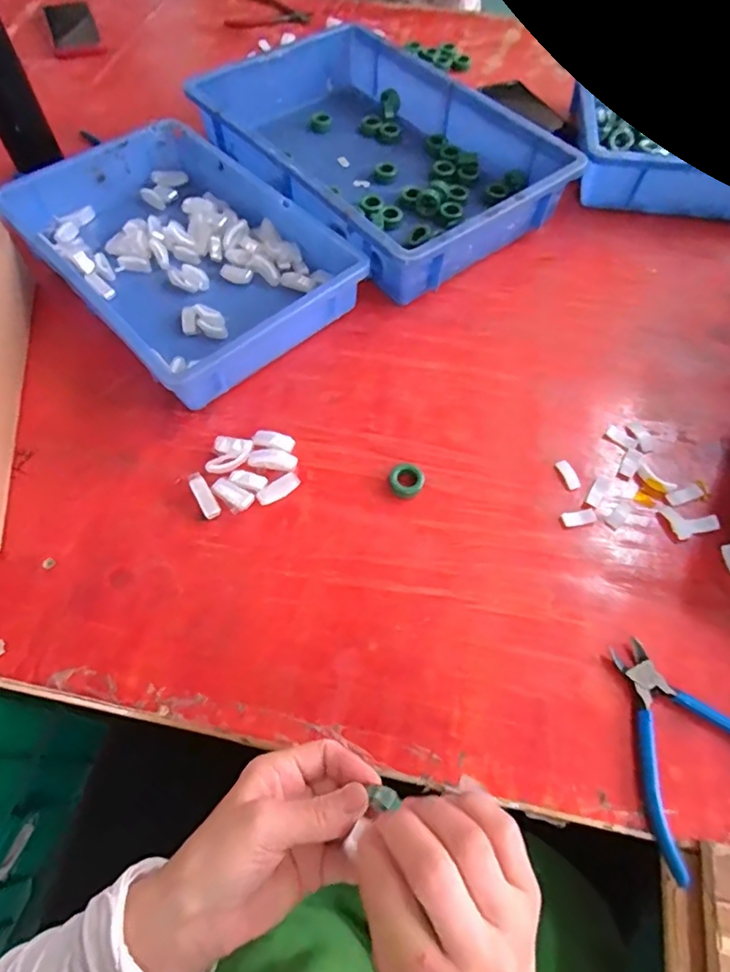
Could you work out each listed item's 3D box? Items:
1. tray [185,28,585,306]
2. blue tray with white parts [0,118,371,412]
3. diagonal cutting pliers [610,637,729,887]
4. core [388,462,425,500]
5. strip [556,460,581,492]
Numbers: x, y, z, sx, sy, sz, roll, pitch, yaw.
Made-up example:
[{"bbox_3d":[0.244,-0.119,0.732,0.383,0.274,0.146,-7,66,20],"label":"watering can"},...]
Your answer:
[{"bbox_3d":[0.009,-0.429,0.686,0.286,0.078,0.438,-35,66,-18],"label":"tray"},{"bbox_3d":[-0.202,-0.260,0.598,0.247,0.064,0.366,-37,67,-19],"label":"blue tray with white parts"},{"bbox_3d":[0.234,0.181,0.390,0.117,0.013,0.139,-19,62,-11],"label":"diagonal cutting pliers"},{"bbox_3d":[0.038,-0.006,0.488,0.029,0.014,0.032,39,67,19],"label":"core"},{"bbox_3d":[0.189,-0.011,0.497,0.013,0.004,0.031,-18,62,-11],"label":"strip"}]

